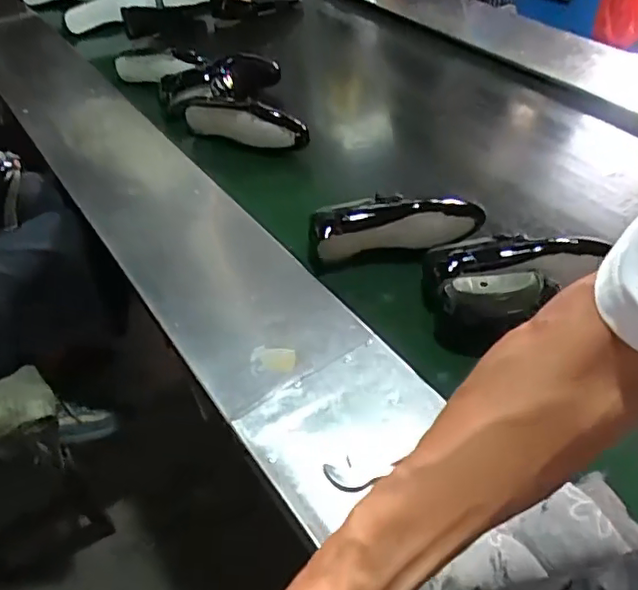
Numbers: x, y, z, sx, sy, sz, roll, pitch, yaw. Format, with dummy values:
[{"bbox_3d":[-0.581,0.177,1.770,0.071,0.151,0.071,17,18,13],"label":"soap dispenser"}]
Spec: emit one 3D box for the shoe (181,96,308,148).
[{"bbox_3d":[-0.153,-0.341,1.162,0.265,0.078,0.079,21,50,24],"label":"shoe"}]

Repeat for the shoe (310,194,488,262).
[{"bbox_3d":[0.113,-0.115,0.913,0.258,0.073,0.072,-9,45,-4],"label":"shoe"}]

